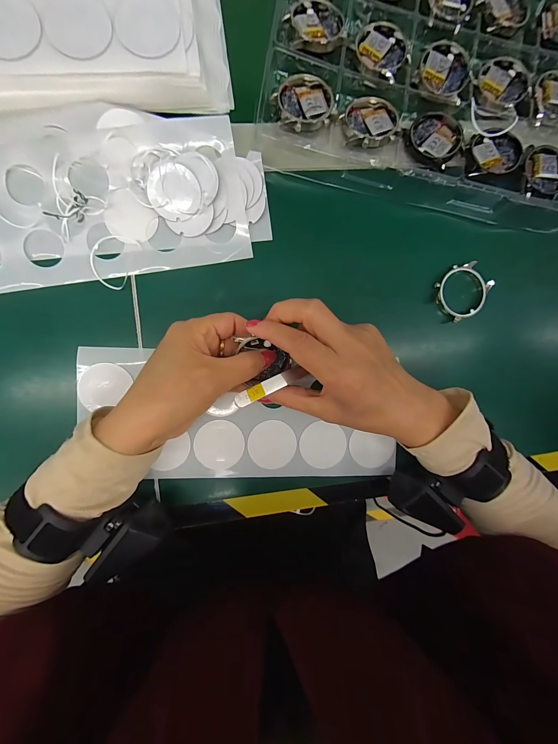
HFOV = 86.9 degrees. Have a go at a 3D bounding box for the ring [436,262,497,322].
[{"bbox_3d":[0.171,-0.074,0.272,0.049,0.009,0.045,0,93,-7],"label":"ring"}]

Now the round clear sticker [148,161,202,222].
[{"bbox_3d":[-0.084,-0.144,0.237,0.040,0.005,0.038,-2,110,-6],"label":"round clear sticker"}]

